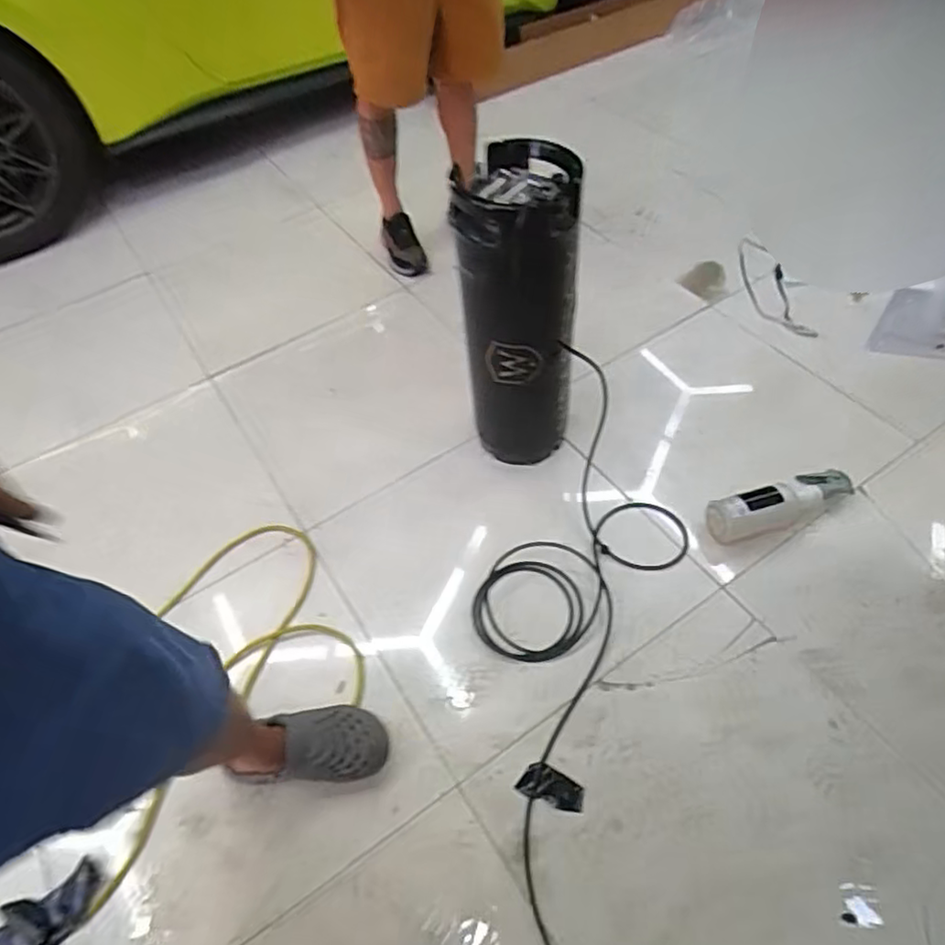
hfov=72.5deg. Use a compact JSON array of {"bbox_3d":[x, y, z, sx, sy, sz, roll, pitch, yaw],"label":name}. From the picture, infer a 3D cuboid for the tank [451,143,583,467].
[{"bbox_3d":[0.089,-0.302,1.268,0.208,0.627,0.240,-1,52,3],"label":"tank"}]

